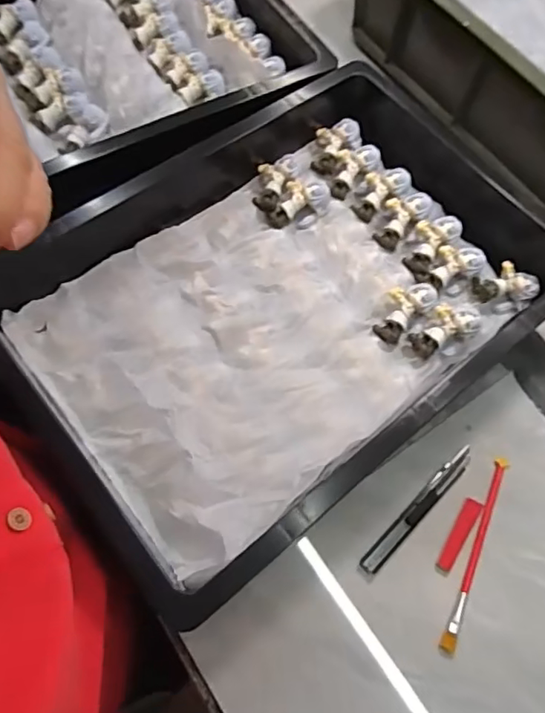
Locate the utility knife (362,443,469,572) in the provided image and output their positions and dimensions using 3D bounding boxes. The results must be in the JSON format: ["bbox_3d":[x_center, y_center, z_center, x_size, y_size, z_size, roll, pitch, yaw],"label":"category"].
[{"bbox_3d":[0.123,0.127,0.464,0.138,0.005,0.015,-41,75,-20],"label":"utility knife"}]

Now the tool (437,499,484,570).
[{"bbox_3d":[0.156,0.148,0.460,0.016,0.004,0.065,32,67,10],"label":"tool"}]

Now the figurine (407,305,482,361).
[{"bbox_3d":[0.152,-0.023,0.487,0.054,0.030,0.035,-30,71,-16],"label":"figurine"}]

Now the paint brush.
[{"bbox_3d":[0.168,0.159,0.454,0.012,0.012,0.164,24,66,7],"label":"paint brush"}]

